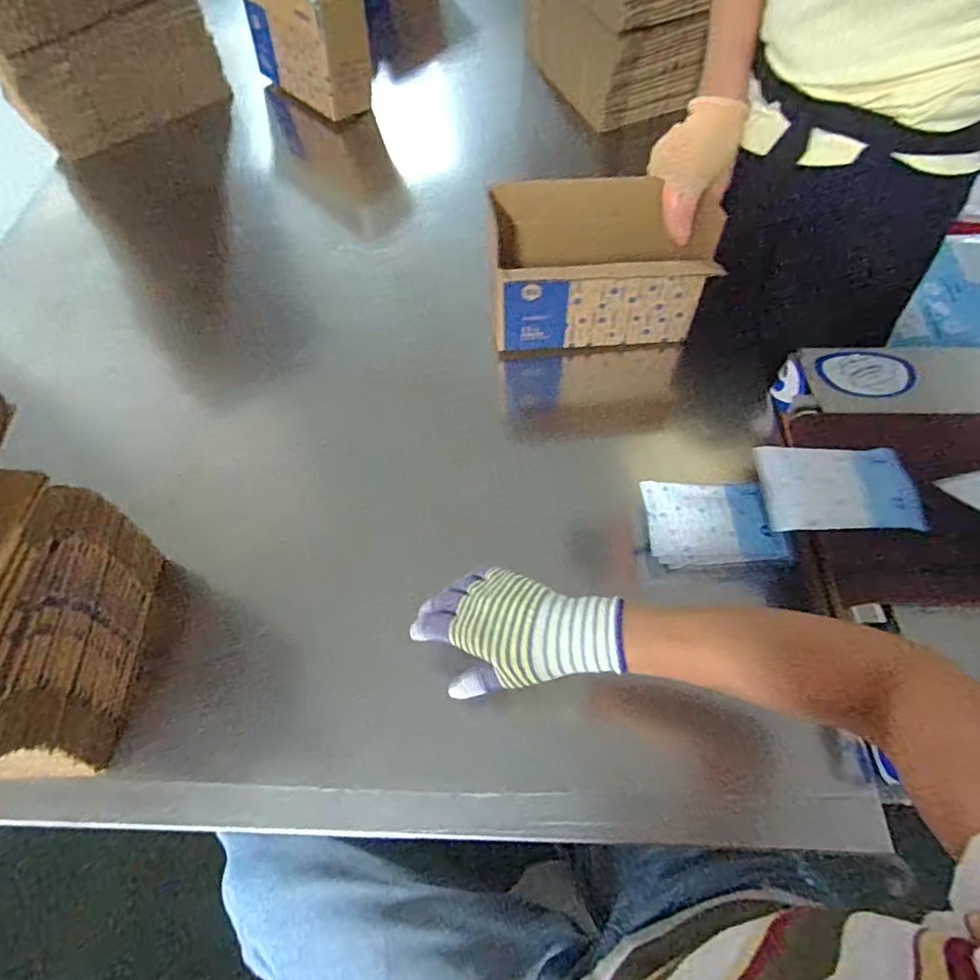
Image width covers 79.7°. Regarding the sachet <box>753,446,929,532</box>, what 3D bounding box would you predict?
[{"bbox_3d":[0.322,-0.002,0.545,0.134,0.022,0.077,1,79,1],"label":"sachet"}]

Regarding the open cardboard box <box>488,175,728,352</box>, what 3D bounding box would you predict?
[{"bbox_3d":[0.125,-0.269,0.712,0.244,0.161,0.115,-3,59,0],"label":"open cardboard box"}]

